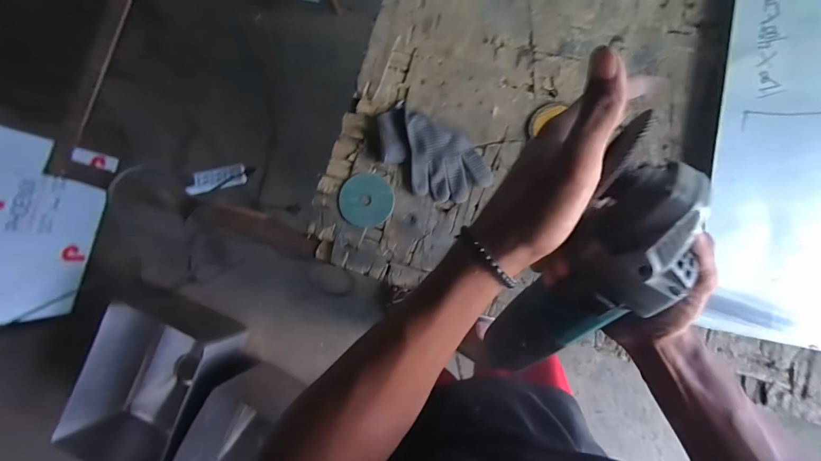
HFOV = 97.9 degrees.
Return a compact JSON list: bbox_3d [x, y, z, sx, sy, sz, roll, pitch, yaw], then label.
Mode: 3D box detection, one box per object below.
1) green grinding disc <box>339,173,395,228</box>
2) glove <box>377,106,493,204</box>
[{"bbox_3d":[-0.072,-0.050,0.584,0.090,0.005,0.085,0,86,6],"label":"green grinding disc"},{"bbox_3d":[0.029,-0.122,0.574,0.194,0.024,0.109,43,91,7],"label":"glove"}]

